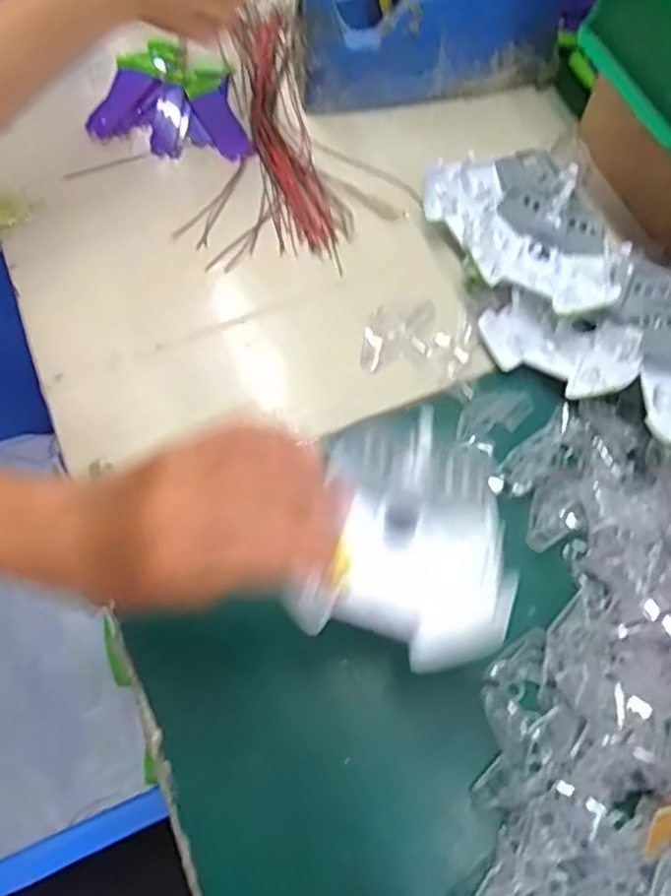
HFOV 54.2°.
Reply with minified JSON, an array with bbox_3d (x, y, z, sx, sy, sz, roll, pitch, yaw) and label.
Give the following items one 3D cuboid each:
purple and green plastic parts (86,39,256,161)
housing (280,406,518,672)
[{"bbox_3d":[-0.122,-0.278,0.524,0.125,0.012,0.100,13,68,6],"label":"purple and green plastic parts"},{"bbox_3d":[0.035,0.038,0.308,0.089,0.025,0.126,13,45,5],"label":"housing"}]

